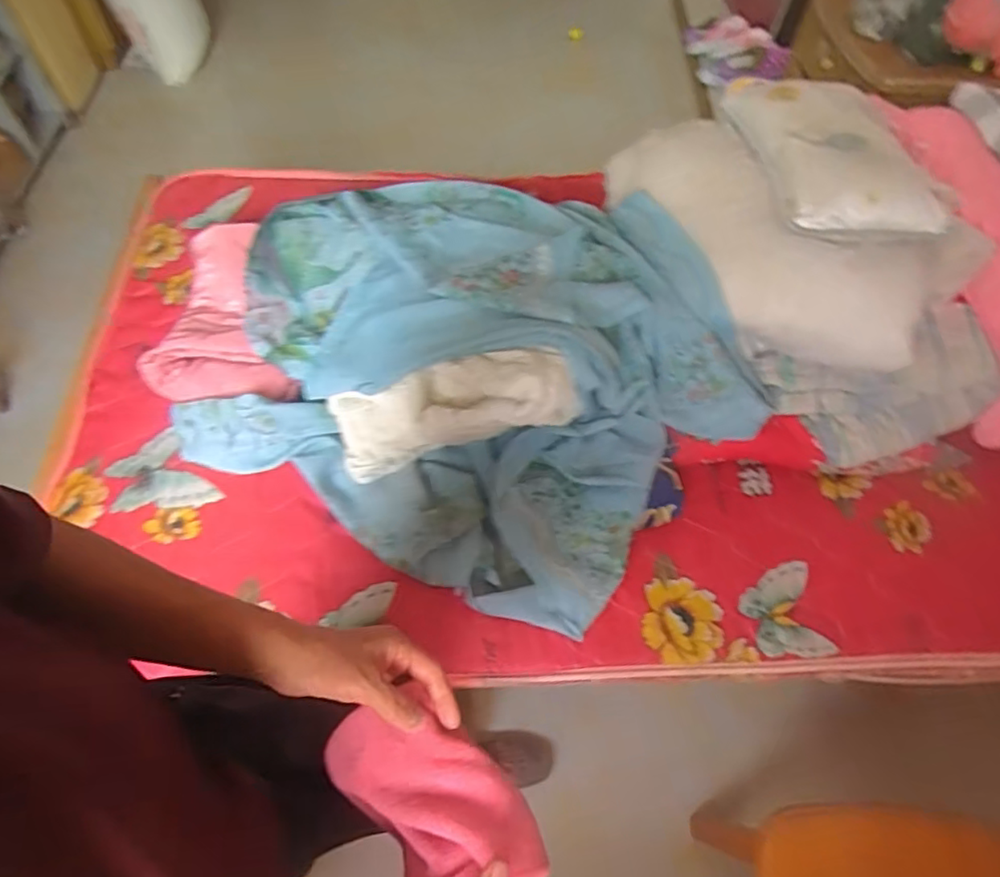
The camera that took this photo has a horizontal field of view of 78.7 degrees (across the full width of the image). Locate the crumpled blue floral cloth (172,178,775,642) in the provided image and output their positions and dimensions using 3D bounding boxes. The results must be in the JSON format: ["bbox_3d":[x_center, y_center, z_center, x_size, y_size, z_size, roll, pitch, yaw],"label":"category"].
[{"bbox_3d":[-0.052,-0.169,1.101,0.930,0.288,0.740,24,61,12],"label":"crumpled blue floral cloth"}]

